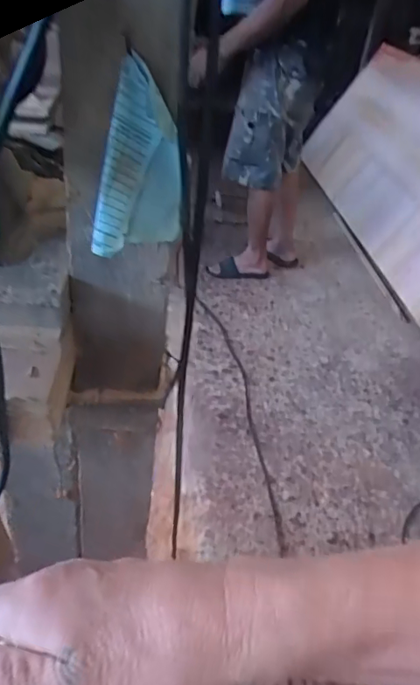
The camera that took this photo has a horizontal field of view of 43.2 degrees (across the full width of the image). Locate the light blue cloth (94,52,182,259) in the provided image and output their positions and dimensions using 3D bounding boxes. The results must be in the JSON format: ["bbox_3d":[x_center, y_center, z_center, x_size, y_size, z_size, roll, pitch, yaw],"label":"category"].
[{"bbox_3d":[-0.051,-0.124,0.387,0.048,0.124,0.068,17,39,11],"label":"light blue cloth"}]

